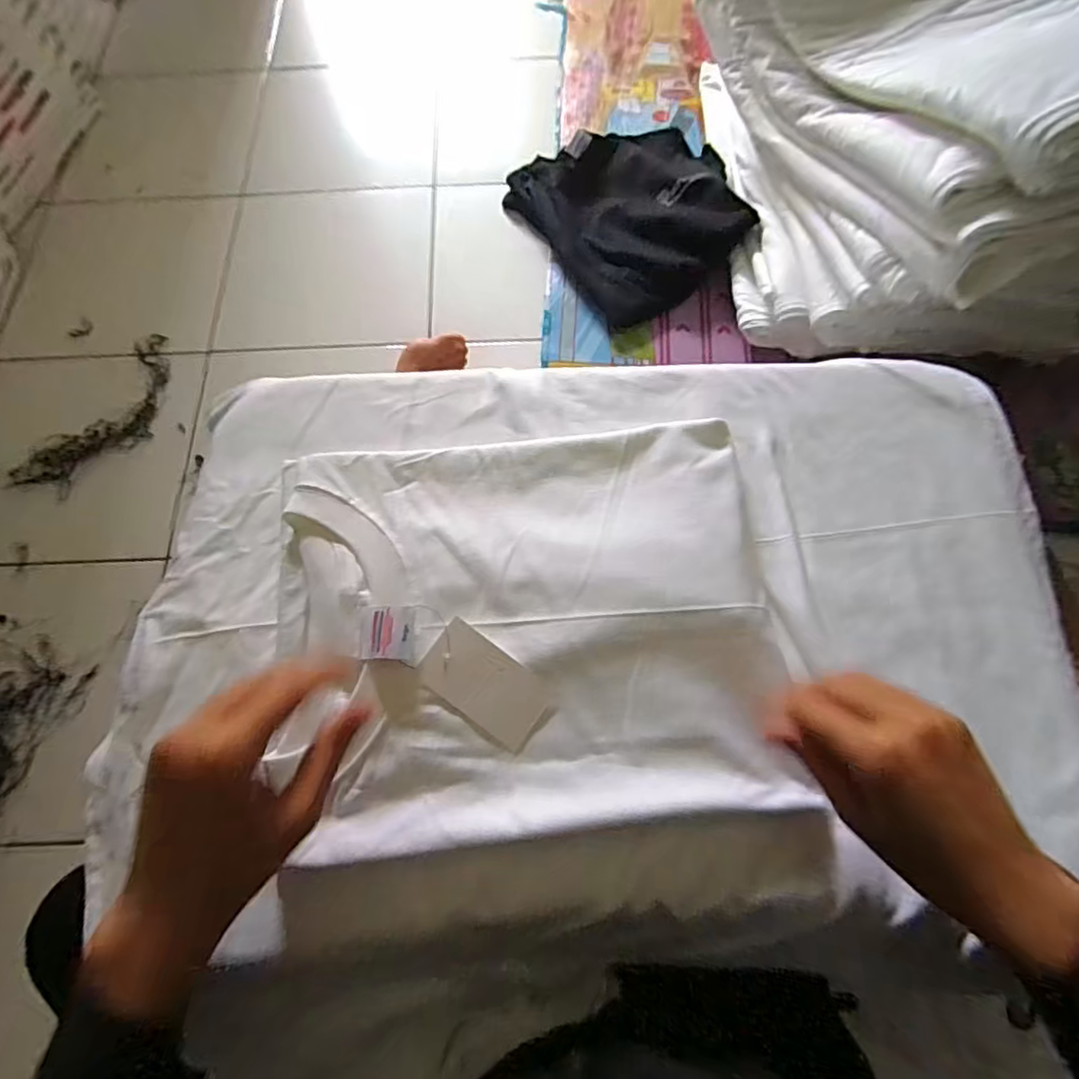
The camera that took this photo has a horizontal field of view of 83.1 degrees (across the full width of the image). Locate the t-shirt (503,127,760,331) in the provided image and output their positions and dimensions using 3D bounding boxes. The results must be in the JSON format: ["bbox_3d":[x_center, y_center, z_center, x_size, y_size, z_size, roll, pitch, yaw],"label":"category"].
[{"bbox_3d":[0.150,-0.482,0.869,0.295,0.060,0.308,-32,72,-11],"label":"t-shirt"}]

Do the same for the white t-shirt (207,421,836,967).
[{"bbox_3d":[-0.001,0.076,0.393,0.326,0.039,0.320,-6,69,-1],"label":"white t-shirt"}]

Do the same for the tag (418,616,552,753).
[{"bbox_3d":[-0.034,0.089,0.379,0.078,0.009,0.044,33,73,12],"label":"tag"}]

